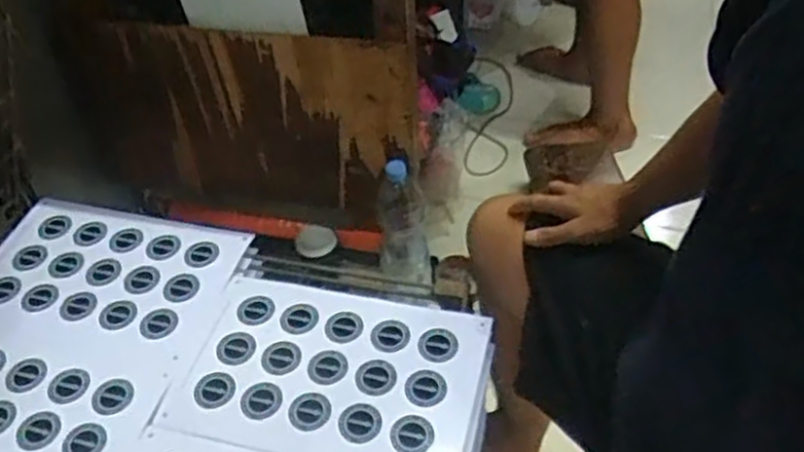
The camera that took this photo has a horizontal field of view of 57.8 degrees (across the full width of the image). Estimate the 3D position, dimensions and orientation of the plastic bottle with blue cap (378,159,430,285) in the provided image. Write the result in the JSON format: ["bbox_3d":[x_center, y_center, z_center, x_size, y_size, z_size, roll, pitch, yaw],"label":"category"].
[{"bbox_3d":[0.005,0.003,1.257,0.091,0.277,0.076,-2,45,1],"label":"plastic bottle with blue cap"}]

